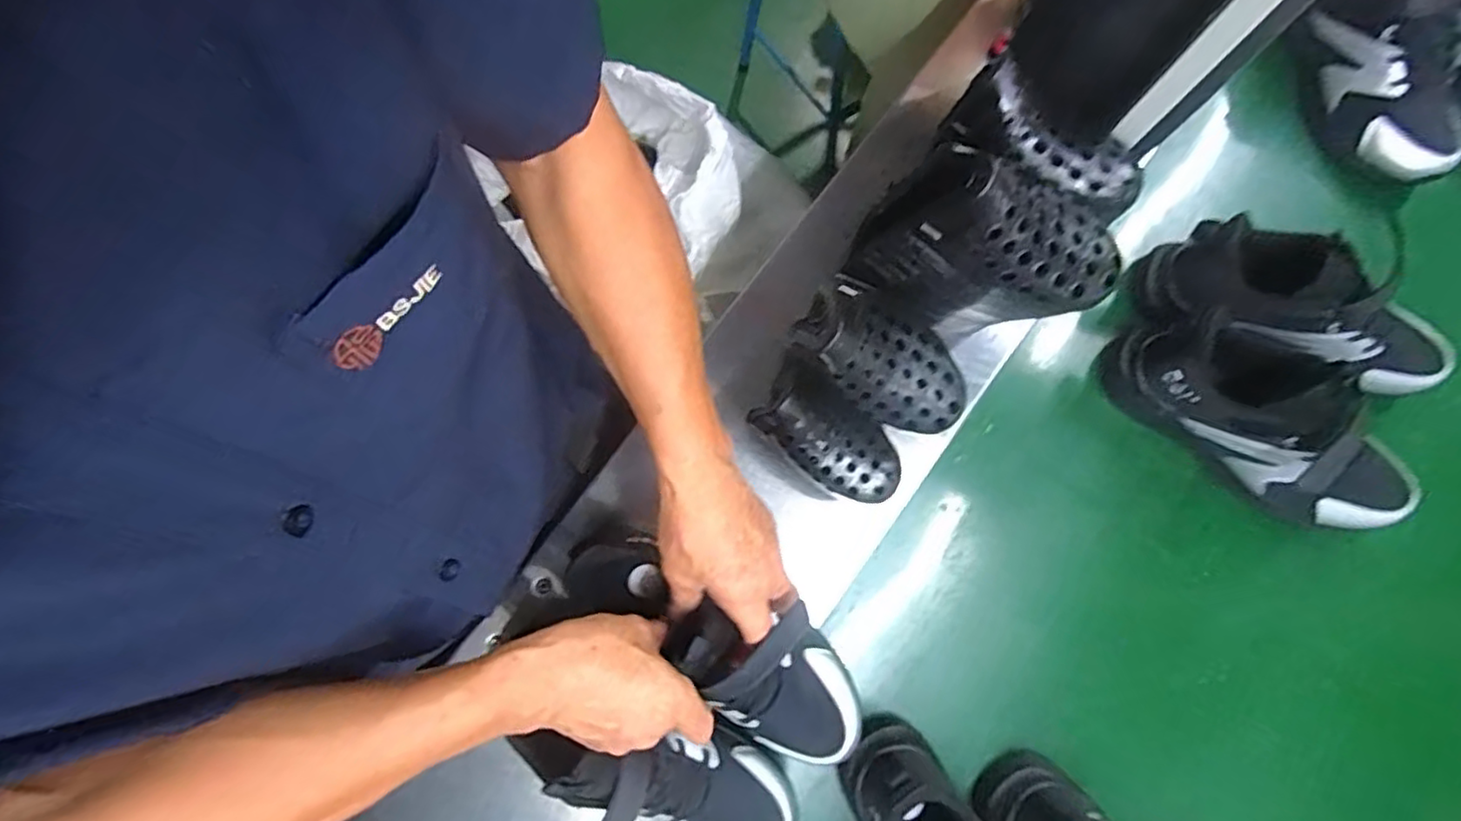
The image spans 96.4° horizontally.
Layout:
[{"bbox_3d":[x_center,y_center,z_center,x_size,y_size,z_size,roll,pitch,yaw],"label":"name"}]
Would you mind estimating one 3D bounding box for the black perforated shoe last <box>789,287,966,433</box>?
[{"bbox_3d":[0.109,-0.037,0.452,0.125,0.062,0.077,21,80,5],"label":"black perforated shoe last"}]

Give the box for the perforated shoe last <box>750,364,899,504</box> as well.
[{"bbox_3d":[0.078,0.022,0.500,0.121,0.049,0.062,34,81,7],"label":"perforated shoe last"}]

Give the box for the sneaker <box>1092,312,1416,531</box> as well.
[{"bbox_3d":[0.455,0.006,0.543,0.245,0.128,0.078,38,82,8],"label":"sneaker"}]

